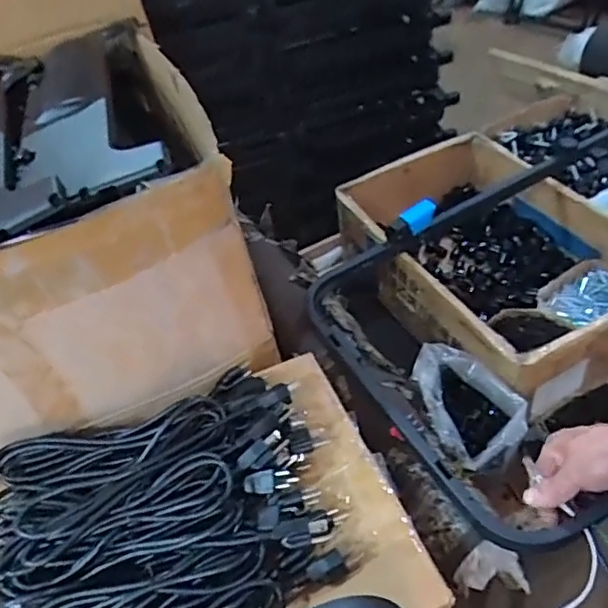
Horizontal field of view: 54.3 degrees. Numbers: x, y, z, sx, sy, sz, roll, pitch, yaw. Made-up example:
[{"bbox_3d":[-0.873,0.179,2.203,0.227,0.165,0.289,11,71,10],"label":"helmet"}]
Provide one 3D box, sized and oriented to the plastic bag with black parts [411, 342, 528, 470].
[{"bbox_3d":[0.238,0.157,0.845,0.136,0.105,0.184,-10,46,2],"label":"plastic bag with black parts"}]

